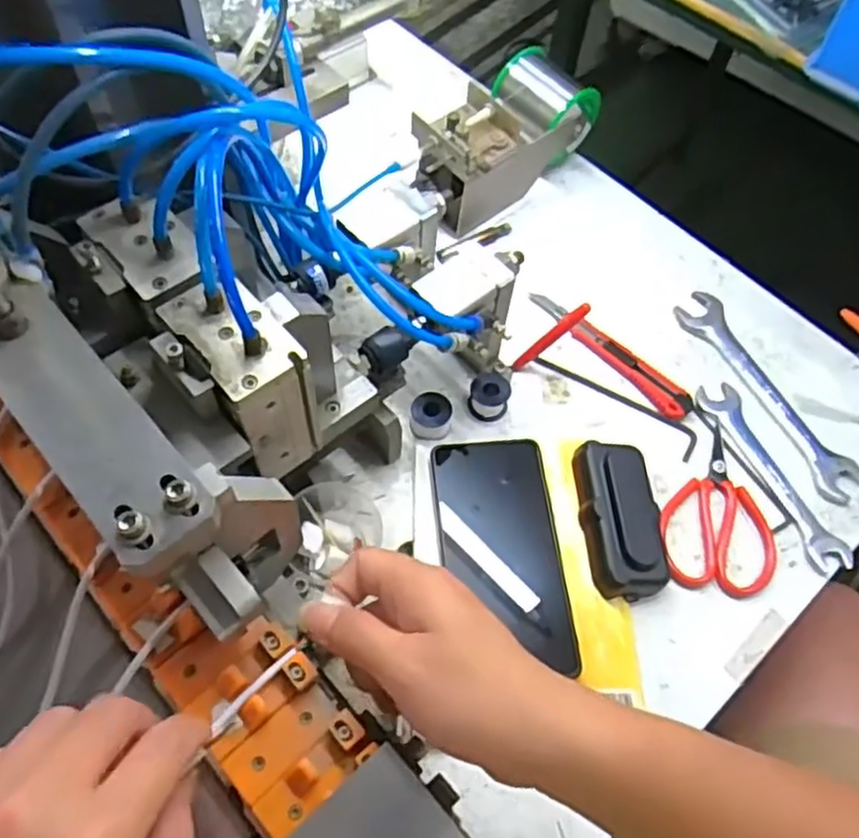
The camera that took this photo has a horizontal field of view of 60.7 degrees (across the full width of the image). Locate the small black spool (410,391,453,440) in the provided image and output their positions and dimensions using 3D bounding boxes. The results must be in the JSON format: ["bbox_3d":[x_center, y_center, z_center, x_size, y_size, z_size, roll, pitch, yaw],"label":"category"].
[{"bbox_3d":[0.002,-0.004,0.534,0.030,0.024,0.025,8,60,0],"label":"small black spool"}]

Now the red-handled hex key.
[{"bbox_3d":[0.139,-0.032,0.540,0.147,0.061,0.033,30,62,13],"label":"red-handled hex key"}]

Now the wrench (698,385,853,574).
[{"bbox_3d":[0.248,0.040,0.536,0.031,0.009,0.156,-18,63,-14],"label":"wrench"}]

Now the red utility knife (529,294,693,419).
[{"bbox_3d":[0.143,-0.054,0.583,0.023,0.016,0.153,-37,69,-22],"label":"red utility knife"}]

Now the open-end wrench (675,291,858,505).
[{"bbox_3d":[0.264,-0.023,0.574,0.042,0.008,0.197,-23,64,-17],"label":"open-end wrench"}]

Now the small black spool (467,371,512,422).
[{"bbox_3d":[0.045,-0.019,0.548,0.030,0.020,0.031,2,60,-3],"label":"small black spool"}]

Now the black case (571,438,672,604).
[{"bbox_3d":[0.129,0.066,0.498,0.050,0.028,0.104,-1,60,-5],"label":"black case"}]

